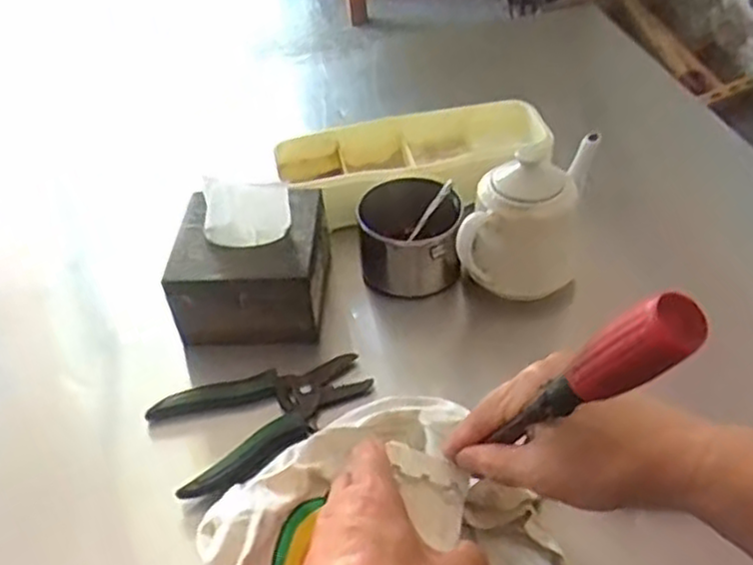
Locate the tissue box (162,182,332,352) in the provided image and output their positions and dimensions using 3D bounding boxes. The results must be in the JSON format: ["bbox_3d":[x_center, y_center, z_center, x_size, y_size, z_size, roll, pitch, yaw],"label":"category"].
[{"bbox_3d":[-0.104,-0.025,0.639,0.122,0.117,0.117,-4,43,1],"label":"tissue box"}]

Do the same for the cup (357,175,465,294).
[{"bbox_3d":[0.029,-0.045,0.685,0.090,0.071,0.099,-4,43,2],"label":"cup"}]

